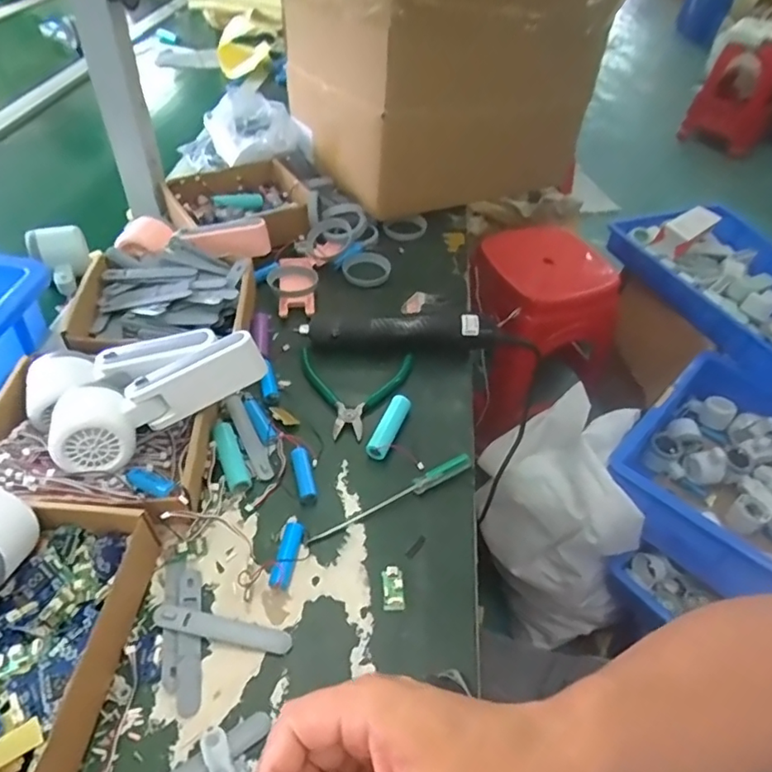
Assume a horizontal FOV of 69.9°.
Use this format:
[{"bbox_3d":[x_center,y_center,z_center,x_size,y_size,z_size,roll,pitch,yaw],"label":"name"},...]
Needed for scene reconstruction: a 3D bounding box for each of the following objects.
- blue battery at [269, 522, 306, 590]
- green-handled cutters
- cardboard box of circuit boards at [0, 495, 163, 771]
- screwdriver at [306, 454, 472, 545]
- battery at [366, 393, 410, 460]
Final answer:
[{"bbox_3d":[-0.073,0.126,0.415,0.015,0.016,0.050,8,46,2],"label":"blue battery"},{"bbox_3d":[-0.034,0.005,0.536,0.110,0.019,0.102,6,46,1],"label":"green-handled cutters"},{"bbox_3d":[-0.243,0.157,0.349,0.144,0.047,0.165,5,46,-1],"label":"cardboard box of circuit boards"},{"bbox_3d":[0.007,0.093,0.461,0.155,0.015,0.014,-22,52,-24],"label":"screwdriver"},{"bbox_3d":[0.003,0.038,0.509,0.021,0.021,0.065,19,48,13],"label":"battery"}]

